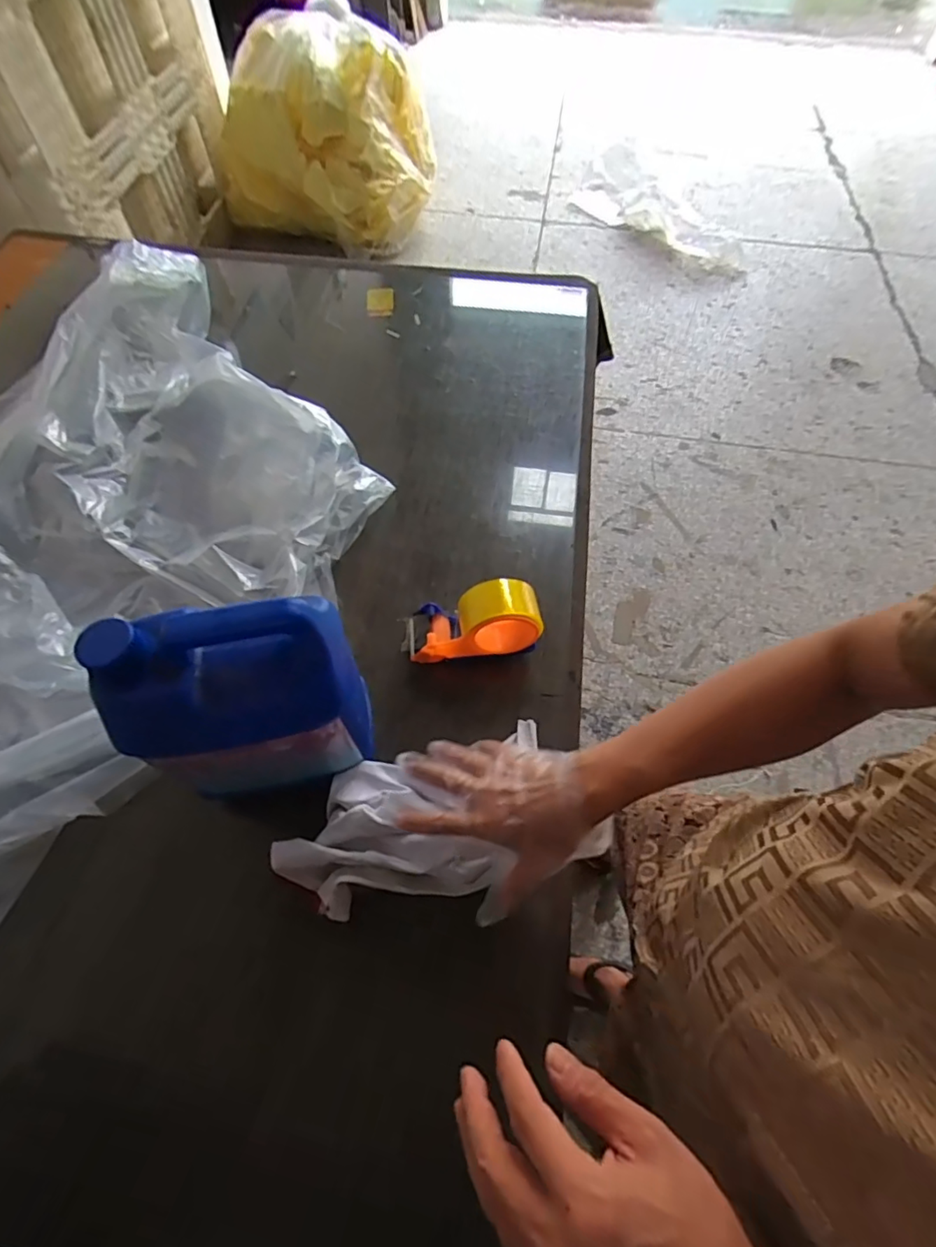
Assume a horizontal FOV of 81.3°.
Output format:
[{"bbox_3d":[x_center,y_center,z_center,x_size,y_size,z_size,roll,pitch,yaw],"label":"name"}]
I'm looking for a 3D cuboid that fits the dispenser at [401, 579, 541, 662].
[{"bbox_3d":[0.003,-0.005,0.642,0.155,0.088,0.060,-2,60,-2],"label":"dispenser"}]

